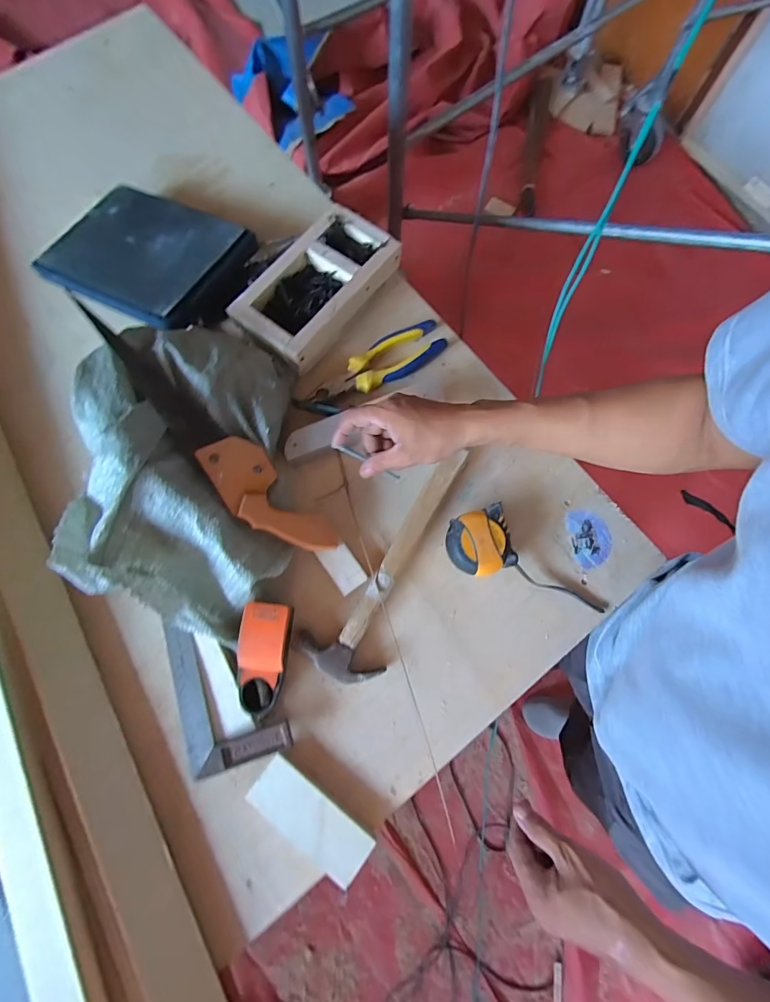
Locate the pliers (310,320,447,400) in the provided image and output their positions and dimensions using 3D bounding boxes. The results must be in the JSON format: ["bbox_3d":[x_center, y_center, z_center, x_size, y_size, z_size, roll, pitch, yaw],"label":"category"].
[{"bbox_3d":[-0.008,-0.177,0.549,0.187,0.026,0.058,-31,80,-8],"label":"pliers"}]

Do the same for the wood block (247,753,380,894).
[{"bbox_3d":[-0.076,0.327,0.430,0.131,0.021,0.048,38,79,7],"label":"wood block"}]

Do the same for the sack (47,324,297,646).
[{"bbox_3d":[-0.210,-0.031,0.456,0.201,0.117,0.347,1,77,-1],"label":"sack"}]

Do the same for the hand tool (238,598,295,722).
[{"bbox_3d":[-0.132,0.170,0.451,0.051,0.041,0.117,6,77,0],"label":"hand tool"}]

